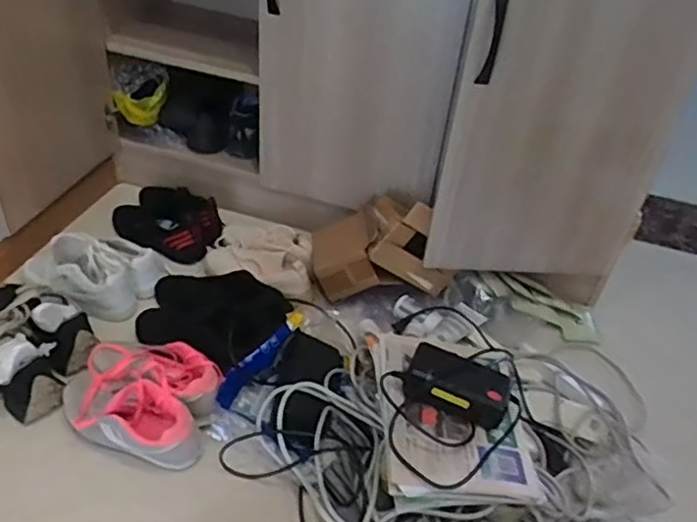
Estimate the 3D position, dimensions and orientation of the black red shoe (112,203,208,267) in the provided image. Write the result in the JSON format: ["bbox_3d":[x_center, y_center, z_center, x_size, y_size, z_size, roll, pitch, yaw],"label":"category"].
[{"bbox_3d":[-0.431,-0.072,1.378,0.262,0.067,0.095,30,44,26],"label":"black red shoe"}]

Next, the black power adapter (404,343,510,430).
[{"bbox_3d":[0.165,0.188,0.958,0.154,0.042,0.088,18,40,13],"label":"black power adapter"}]

